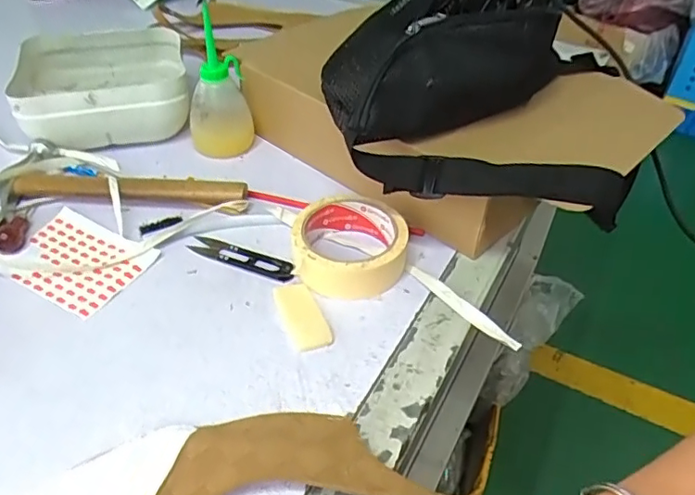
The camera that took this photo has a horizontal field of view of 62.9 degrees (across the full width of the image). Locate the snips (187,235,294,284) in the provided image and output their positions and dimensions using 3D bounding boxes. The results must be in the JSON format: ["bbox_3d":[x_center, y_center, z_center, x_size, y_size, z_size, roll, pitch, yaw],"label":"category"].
[{"bbox_3d":[-0.090,0.006,0.487,0.103,0.007,0.020,18,44,18],"label":"snips"}]

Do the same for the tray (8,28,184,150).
[{"bbox_3d":[-0.275,-0.176,0.642,0.177,0.069,0.174,-9,42,-12],"label":"tray"}]

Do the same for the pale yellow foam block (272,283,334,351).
[{"bbox_3d":[-0.035,0.052,0.447,0.030,0.008,0.068,-17,44,-20],"label":"pale yellow foam block"}]

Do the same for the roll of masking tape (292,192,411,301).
[{"bbox_3d":[0.003,-0.002,0.480,0.093,0.037,0.090,1,41,-1],"label":"roll of masking tape"}]

